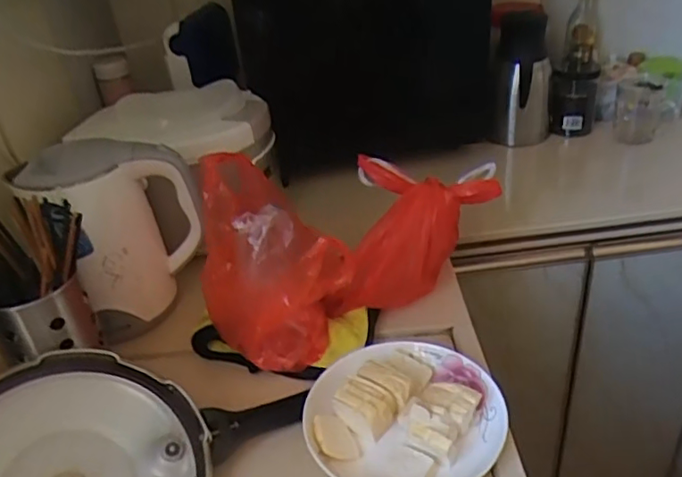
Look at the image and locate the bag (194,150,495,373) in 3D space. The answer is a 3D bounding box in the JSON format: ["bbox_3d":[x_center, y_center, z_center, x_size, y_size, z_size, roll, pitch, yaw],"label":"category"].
[{"bbox_3d":[0.013,0.012,0.687,0.327,0.228,0.148,-19,34,-20],"label":"bag"}]

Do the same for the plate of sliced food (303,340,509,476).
[{"bbox_3d":[0.061,0.176,0.601,0.195,0.045,0.179,-17,33,-17],"label":"plate of sliced food"}]

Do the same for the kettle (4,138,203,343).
[{"bbox_3d":[-0.289,-0.013,0.759,0.184,0.216,0.124,-30,39,-33],"label":"kettle"}]

